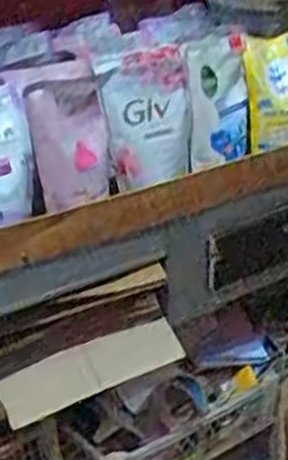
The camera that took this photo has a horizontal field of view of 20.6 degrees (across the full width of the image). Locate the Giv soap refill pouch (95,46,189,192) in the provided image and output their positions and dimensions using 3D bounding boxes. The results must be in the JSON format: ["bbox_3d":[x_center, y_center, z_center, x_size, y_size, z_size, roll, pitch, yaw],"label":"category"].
[{"bbox_3d":[0.002,-0.164,1.123,0.140,0.195,0.038,-12,1,-27],"label":"Giv soap refill pouch"}]

